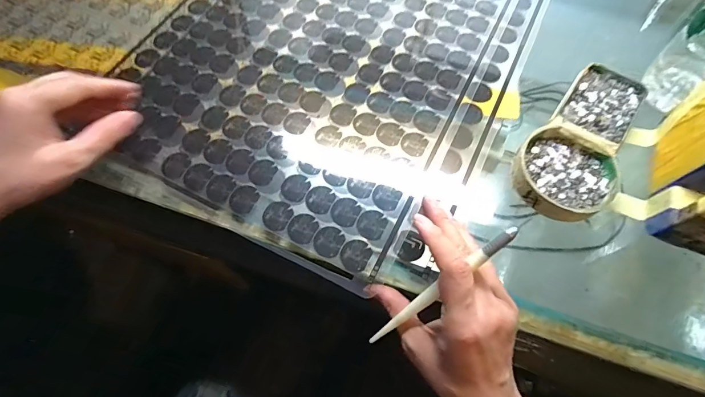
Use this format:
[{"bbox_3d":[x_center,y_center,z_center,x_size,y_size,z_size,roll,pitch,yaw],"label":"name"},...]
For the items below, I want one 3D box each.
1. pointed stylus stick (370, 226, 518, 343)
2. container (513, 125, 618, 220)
[{"bbox_3d":[0.058,0.065,0.258,0.137,0.006,0.010,-47,68,24],"label":"pointed stylus stick"},{"bbox_3d":[0.181,-0.019,0.318,0.082,0.023,0.080,0,66,0],"label":"container"}]

